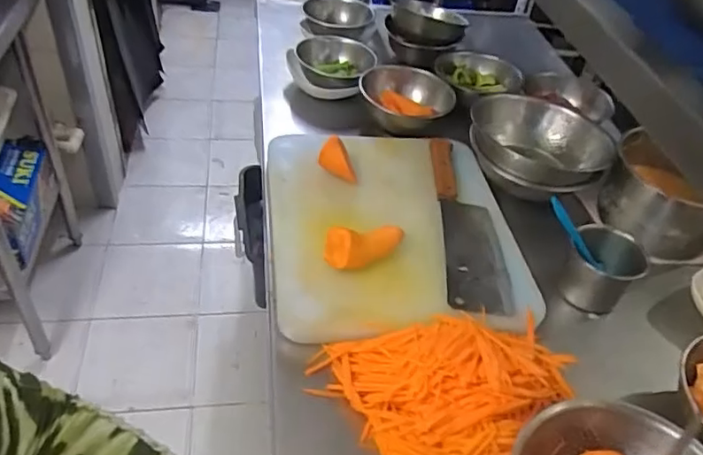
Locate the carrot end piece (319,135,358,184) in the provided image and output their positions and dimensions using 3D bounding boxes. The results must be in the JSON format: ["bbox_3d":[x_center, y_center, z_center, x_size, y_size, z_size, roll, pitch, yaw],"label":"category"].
[{"bbox_3d":[-0.016,-0.103,0.868,0.060,0.050,0.035,17,44,10],"label":"carrot end piece"}]

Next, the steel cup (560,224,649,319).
[{"bbox_3d":[0.340,0.057,0.781,0.089,0.083,0.099,32,49,24],"label":"steel cup"}]

